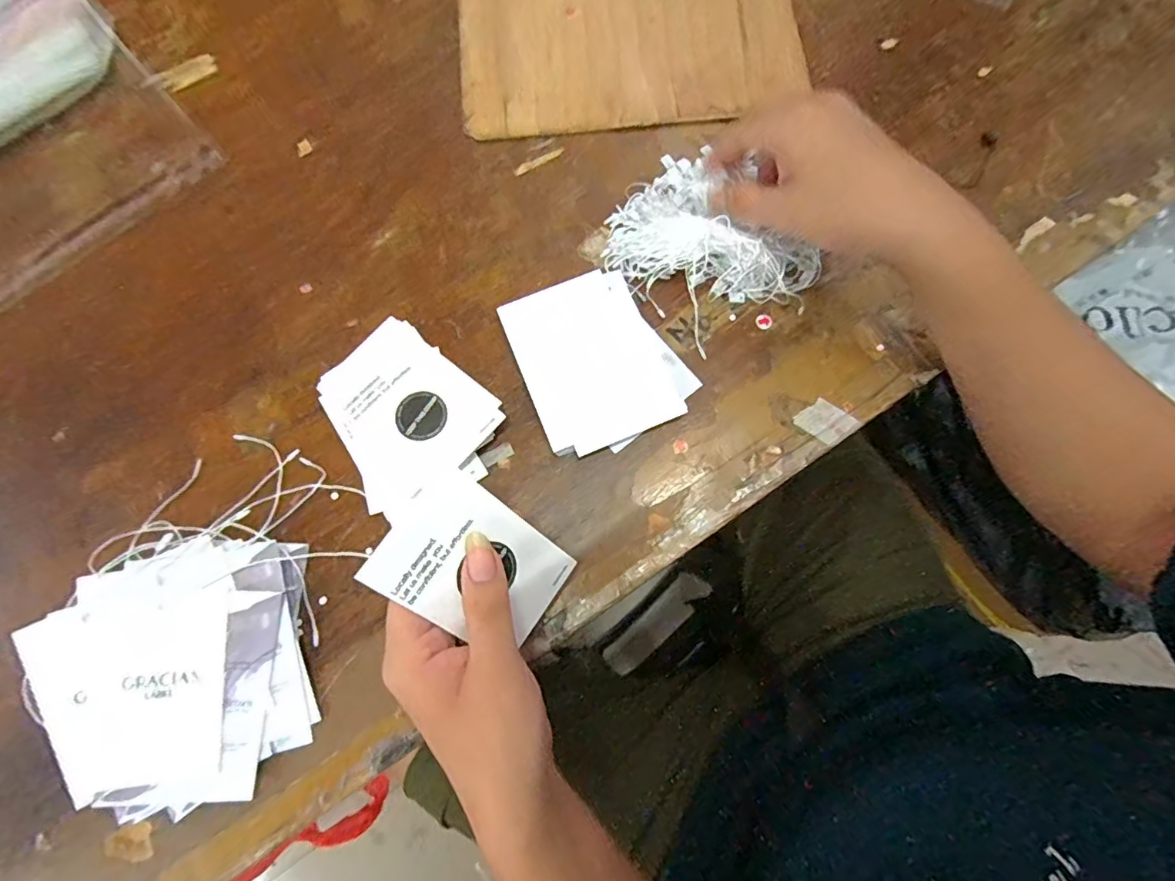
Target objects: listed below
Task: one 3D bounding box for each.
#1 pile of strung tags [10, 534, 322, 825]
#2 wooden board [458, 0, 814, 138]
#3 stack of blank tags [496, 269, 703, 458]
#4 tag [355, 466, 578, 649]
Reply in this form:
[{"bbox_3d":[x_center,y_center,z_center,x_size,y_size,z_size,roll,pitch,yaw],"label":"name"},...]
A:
[{"bbox_3d":[-0.211,0.121,0.281,0.118,0.034,0.125,-12,77,-3],"label":"pile of strung tags"},{"bbox_3d":[0.027,-0.361,0.414,0.249,0.011,0.275,-3,76,-1],"label":"wooden board"},{"bbox_3d":[0.005,-0.050,0.335,0.092,0.011,0.109,-27,78,-6],"label":"stack of blank tags"},{"bbox_3d":[-0.050,0.059,0.253,0.088,0.008,0.059,45,74,-31],"label":"tag"}]

